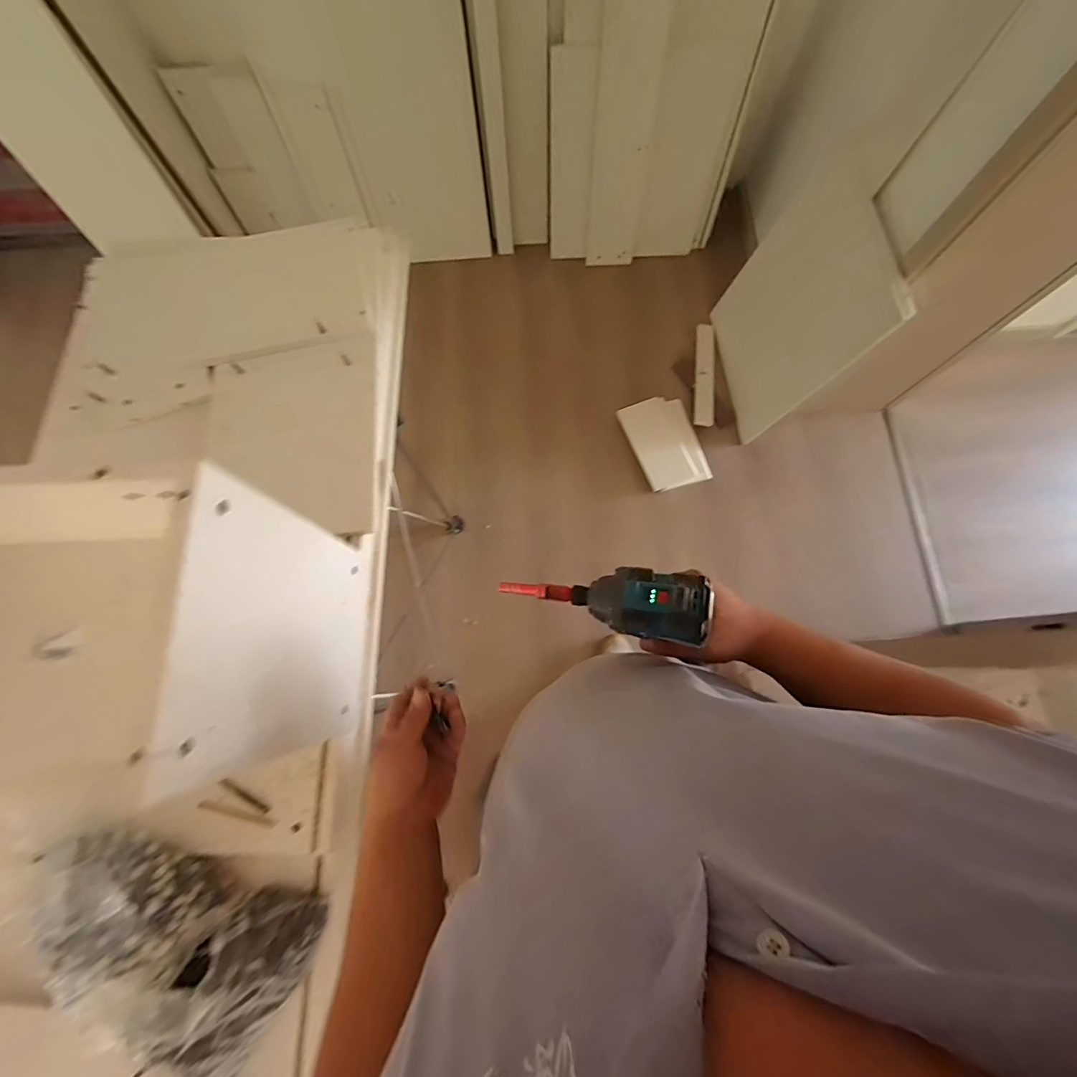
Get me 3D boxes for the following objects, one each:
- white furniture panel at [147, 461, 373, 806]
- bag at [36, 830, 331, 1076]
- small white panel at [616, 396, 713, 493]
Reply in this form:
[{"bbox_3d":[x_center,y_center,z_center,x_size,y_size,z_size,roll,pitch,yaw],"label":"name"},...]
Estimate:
[{"bbox_3d":[-0.274,0.107,0.536,0.020,0.380,0.258,-2,75,1],"label":"white furniture panel"},{"bbox_3d":[-0.490,0.529,0.577,0.369,0.090,0.218,20,76,7],"label":"bag"},{"bbox_3d":[0.447,-0.333,1.592,0.235,0.031,0.324,-20,84,-6],"label":"small white panel"}]

